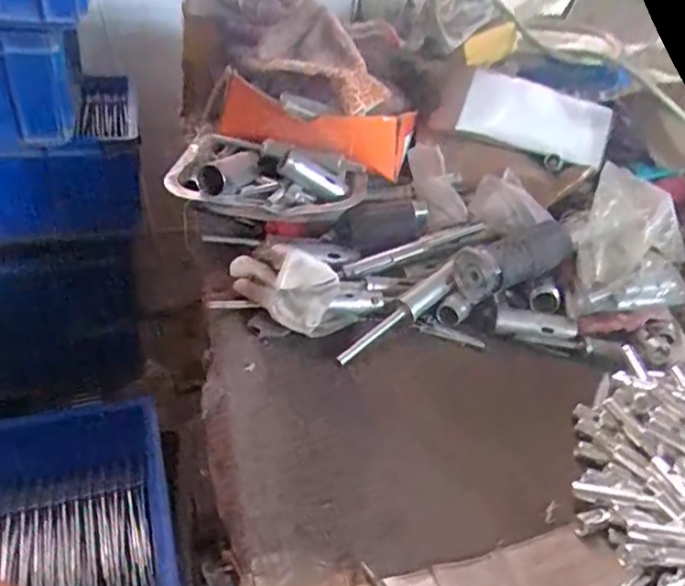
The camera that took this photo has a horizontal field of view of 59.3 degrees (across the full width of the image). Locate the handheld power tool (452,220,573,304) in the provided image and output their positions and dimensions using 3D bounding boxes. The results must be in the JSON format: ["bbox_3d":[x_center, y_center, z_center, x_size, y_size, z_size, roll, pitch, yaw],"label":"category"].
[{"bbox_3d":[0.152,-0.033,0.533,0.116,0.038,0.045,-22,43,-17],"label":"handheld power tool"}]

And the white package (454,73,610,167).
[{"bbox_3d":[0.206,-0.174,0.622,0.175,0.065,0.030,11,33,-17],"label":"white package"}]

